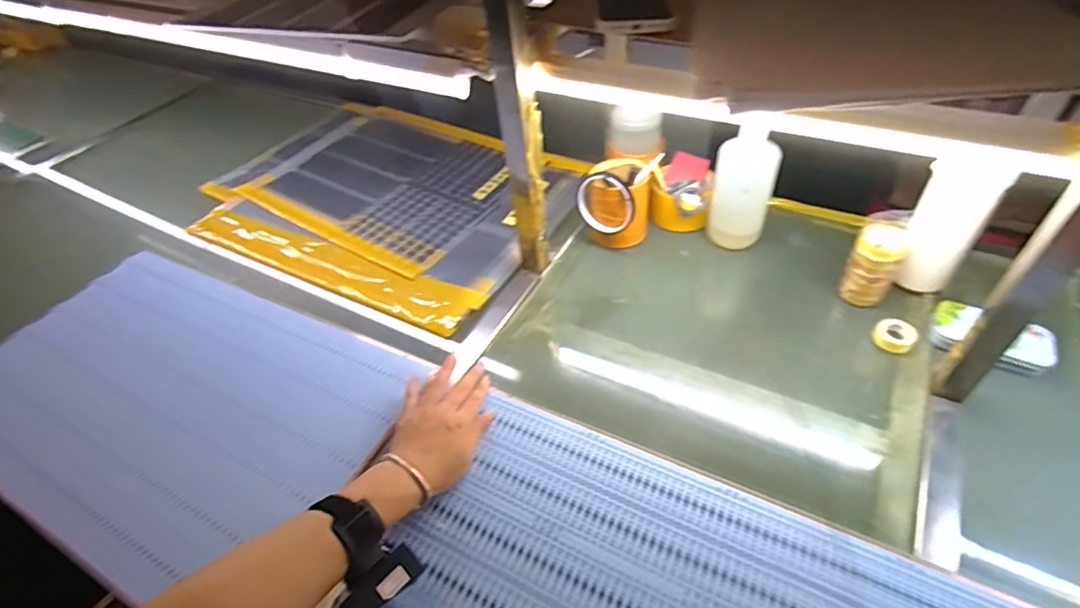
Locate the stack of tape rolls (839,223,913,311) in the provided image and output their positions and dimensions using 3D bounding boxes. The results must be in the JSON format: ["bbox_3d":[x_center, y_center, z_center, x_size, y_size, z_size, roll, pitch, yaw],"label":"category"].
[{"bbox_3d":[0.416,-0.052,0.661,0.053,0.107,0.058,32,57,31],"label":"stack of tape rolls"}]

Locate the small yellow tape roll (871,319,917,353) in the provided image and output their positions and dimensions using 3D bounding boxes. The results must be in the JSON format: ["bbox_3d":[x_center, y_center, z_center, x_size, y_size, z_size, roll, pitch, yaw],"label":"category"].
[{"bbox_3d":[0.425,0.037,0.639,0.040,0.016,0.043,-36,53,-26],"label":"small yellow tape roll"}]

